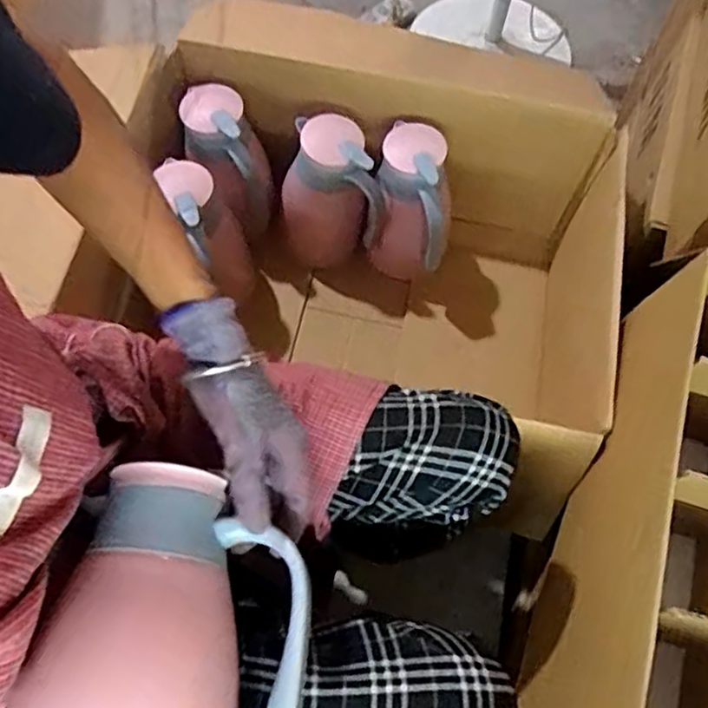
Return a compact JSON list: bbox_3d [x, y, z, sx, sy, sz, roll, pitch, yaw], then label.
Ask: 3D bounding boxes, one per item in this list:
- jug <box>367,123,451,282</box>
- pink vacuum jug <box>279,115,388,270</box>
[{"bbox_3d":[0.089,-0.212,1.001,0.118,0.246,0.111,16,66,5],"label":"jug"},{"bbox_3d":[-0.033,-0.233,0.988,0.146,0.234,0.107,2,66,-1],"label":"pink vacuum jug"}]

